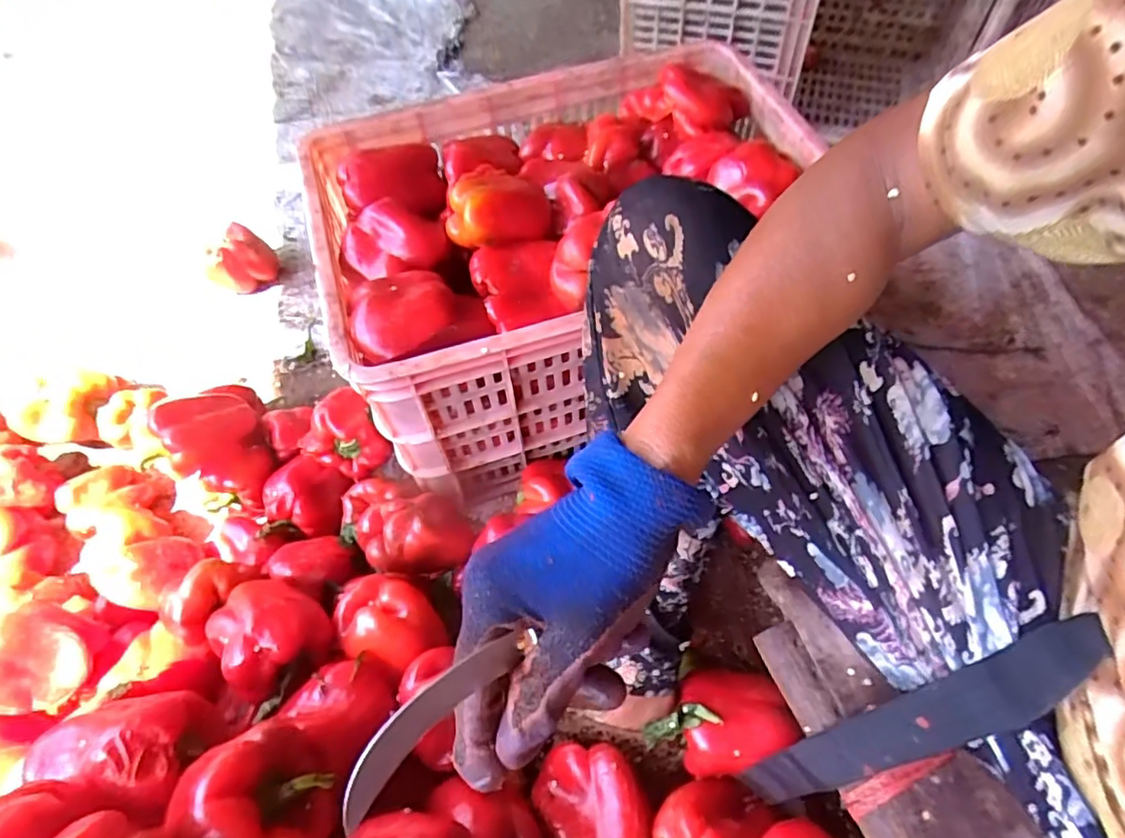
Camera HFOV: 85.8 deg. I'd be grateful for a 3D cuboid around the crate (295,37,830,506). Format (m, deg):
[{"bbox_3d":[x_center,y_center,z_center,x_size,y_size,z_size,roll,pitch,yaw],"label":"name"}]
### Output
[{"bbox_3d":[0.002,-0.183,0.694,0.518,0.256,0.357,-23,60,-13],"label":"crate"}]

